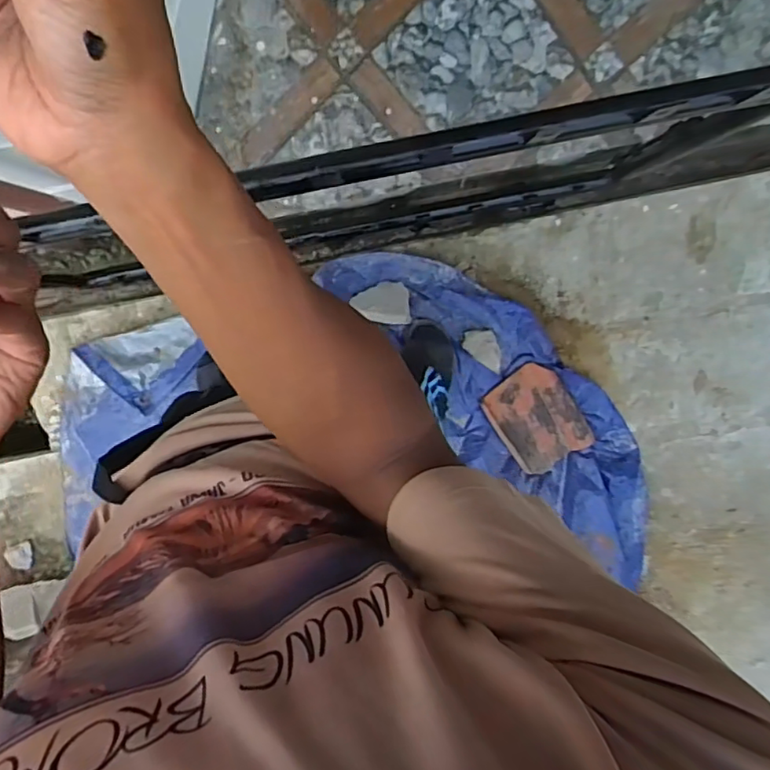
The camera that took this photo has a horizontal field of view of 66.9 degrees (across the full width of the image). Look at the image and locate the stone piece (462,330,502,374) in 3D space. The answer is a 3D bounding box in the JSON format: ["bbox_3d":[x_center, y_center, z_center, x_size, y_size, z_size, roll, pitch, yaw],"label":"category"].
[{"bbox_3d":[0.240,-0.088,1.373,0.116,0.008,0.068,39,99,-5],"label":"stone piece"}]

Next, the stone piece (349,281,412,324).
[{"bbox_3d":[-0.007,-0.184,1.344,0.125,0.026,0.097,-6,99,3],"label":"stone piece"}]

